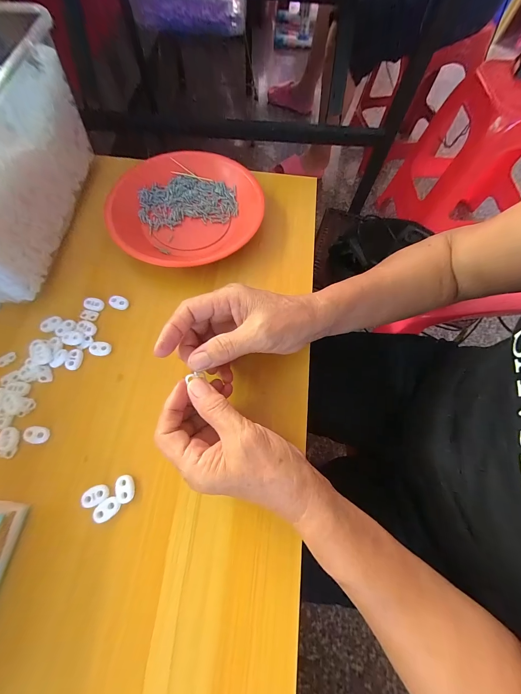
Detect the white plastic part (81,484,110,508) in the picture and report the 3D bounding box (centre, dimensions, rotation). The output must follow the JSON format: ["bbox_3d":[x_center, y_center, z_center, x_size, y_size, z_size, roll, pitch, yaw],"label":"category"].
[{"bbox_3d":[-0.146,0.131,0.232,0.023,0.004,0.015,-26,72,-12],"label":"white plastic part"}]

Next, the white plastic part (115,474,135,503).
[{"bbox_3d":[-0.122,0.127,0.237,0.017,0.006,0.023,-20,70,-10],"label":"white plastic part"}]

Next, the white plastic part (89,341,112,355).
[{"bbox_3d":[-0.173,0.002,0.285,0.021,0.005,0.015,9,68,1],"label":"white plastic part"}]

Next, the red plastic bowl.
[{"bbox_3d":[-0.099,-0.181,0.349,0.185,0.029,0.191,1,68,-2],"label":"red plastic bowl"}]

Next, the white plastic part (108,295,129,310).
[{"bbox_3d":[-0.164,-0.051,0.306,0.022,0.008,0.014,20,69,5],"label":"white plastic part"}]

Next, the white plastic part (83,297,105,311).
[{"bbox_3d":[-0.191,-0.049,0.303,0.021,0.006,0.014,18,68,5],"label":"white plastic part"}]

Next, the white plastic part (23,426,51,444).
[{"bbox_3d":[-0.212,0.083,0.250,0.021,0.006,0.015,13,68,3],"label":"white plastic part"}]

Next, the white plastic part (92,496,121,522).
[{"bbox_3d":[-0.134,0.142,0.229,0.022,0.004,0.015,-37,74,-16],"label":"white plastic part"}]

